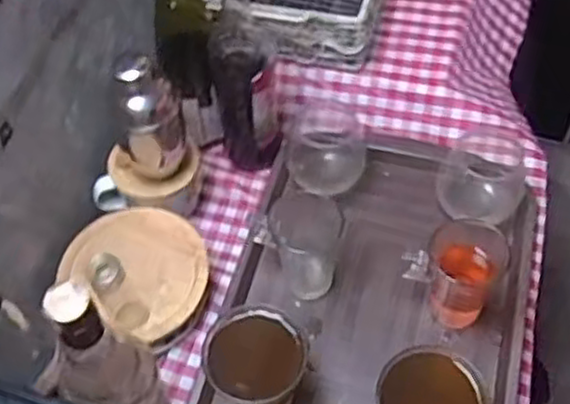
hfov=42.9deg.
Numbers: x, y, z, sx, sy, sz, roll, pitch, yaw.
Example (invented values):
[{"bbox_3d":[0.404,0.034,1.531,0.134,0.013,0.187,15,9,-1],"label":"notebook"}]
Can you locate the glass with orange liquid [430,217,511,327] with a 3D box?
[{"bbox_3d":[0.178,0.070,0.732,0.072,0.082,0.078,20,59,16],"label":"glass with orange liquid"}]

